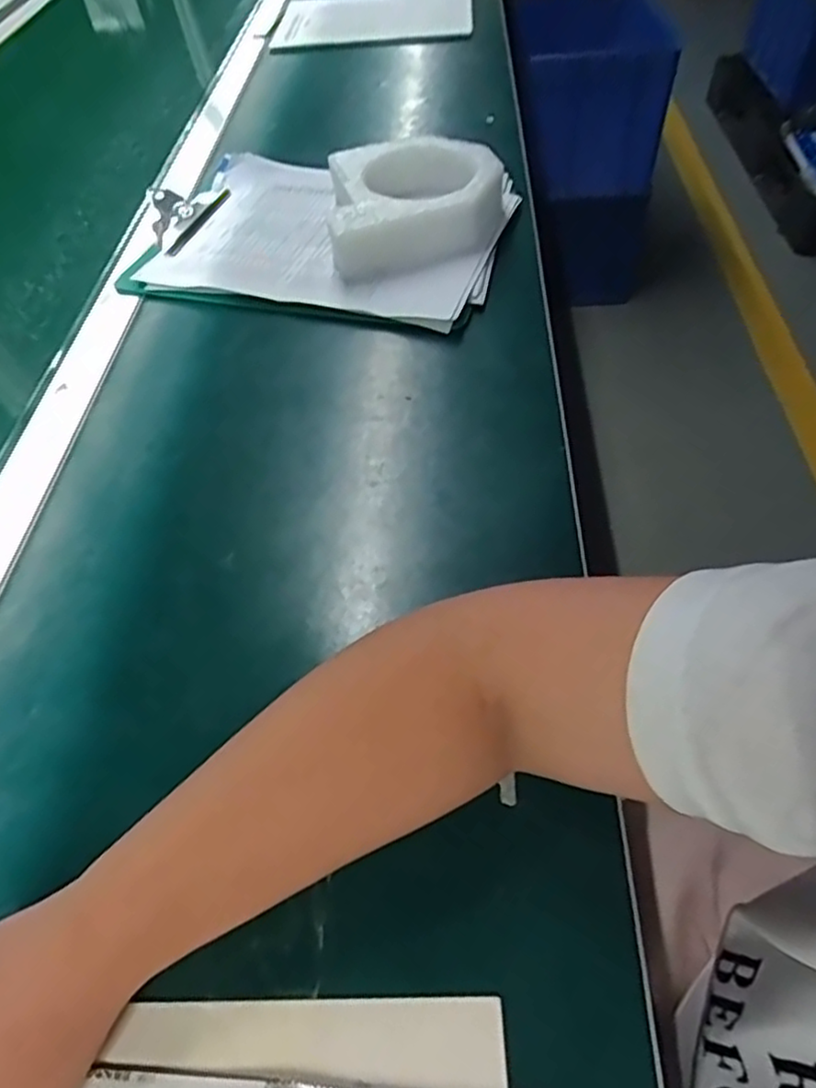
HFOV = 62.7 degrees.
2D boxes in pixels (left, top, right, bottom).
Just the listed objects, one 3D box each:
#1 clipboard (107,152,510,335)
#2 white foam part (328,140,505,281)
[{"bbox_3d":[-0.079,-0.284,0.611,0.326,0.022,0.227,11,55,12],"label":"clipboard"},{"bbox_3d":[0.010,-0.297,0.593,0.153,0.051,0.167,-4,53,1],"label":"white foam part"}]

